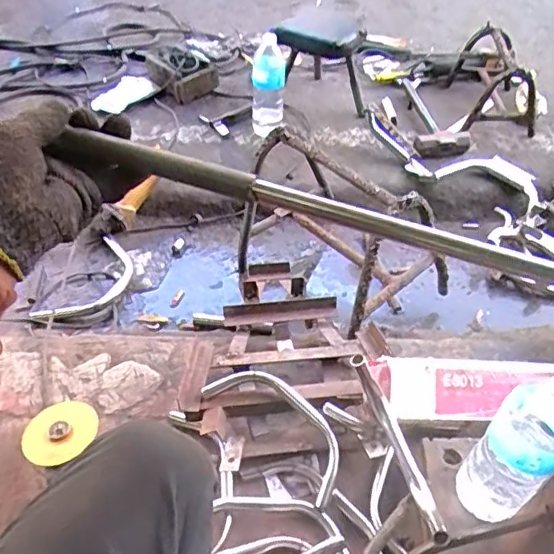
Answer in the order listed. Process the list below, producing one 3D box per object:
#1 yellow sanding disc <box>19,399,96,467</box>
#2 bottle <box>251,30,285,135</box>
[{"bbox_3d":[-0.290,0.207,0.774,0.090,0.022,0.084,1,58,-14],"label":"yellow sanding disc"},{"bbox_3d":[-0.022,-0.484,1.461,0.084,0.236,0.063,2,46,-1],"label":"bottle"}]

